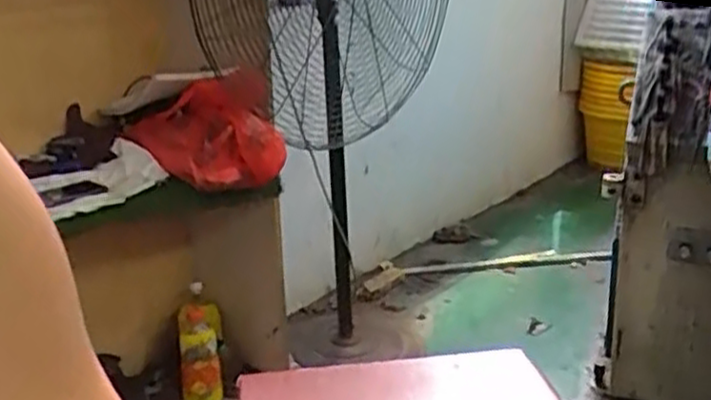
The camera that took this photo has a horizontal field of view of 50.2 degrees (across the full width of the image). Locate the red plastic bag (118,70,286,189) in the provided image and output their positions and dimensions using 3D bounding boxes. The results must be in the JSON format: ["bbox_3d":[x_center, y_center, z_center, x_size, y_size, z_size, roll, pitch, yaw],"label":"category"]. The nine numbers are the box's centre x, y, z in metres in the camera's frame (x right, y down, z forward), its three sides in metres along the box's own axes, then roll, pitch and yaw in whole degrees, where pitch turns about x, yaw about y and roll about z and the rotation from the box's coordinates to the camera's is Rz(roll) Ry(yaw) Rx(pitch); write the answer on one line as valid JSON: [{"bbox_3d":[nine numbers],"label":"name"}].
[{"bbox_3d":[-0.310,-0.150,1.519,0.299,0.200,0.171,13,22,39],"label":"red plastic bag"}]

